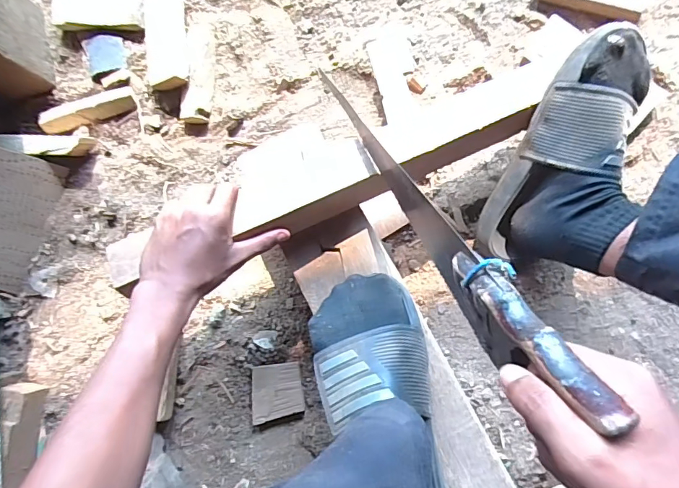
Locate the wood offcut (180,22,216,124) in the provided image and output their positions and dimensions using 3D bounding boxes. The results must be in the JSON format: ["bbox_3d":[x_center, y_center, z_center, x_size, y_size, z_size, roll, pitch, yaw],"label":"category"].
[{"bbox_3d":[-0.187,-0.230,0.603,0.040,0.013,0.130,6,86,7],"label":"wood offcut"}]

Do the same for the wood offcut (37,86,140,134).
[{"bbox_3d":[-0.337,-0.180,0.609,0.125,0.020,0.033,-21,83,-7],"label":"wood offcut"}]

